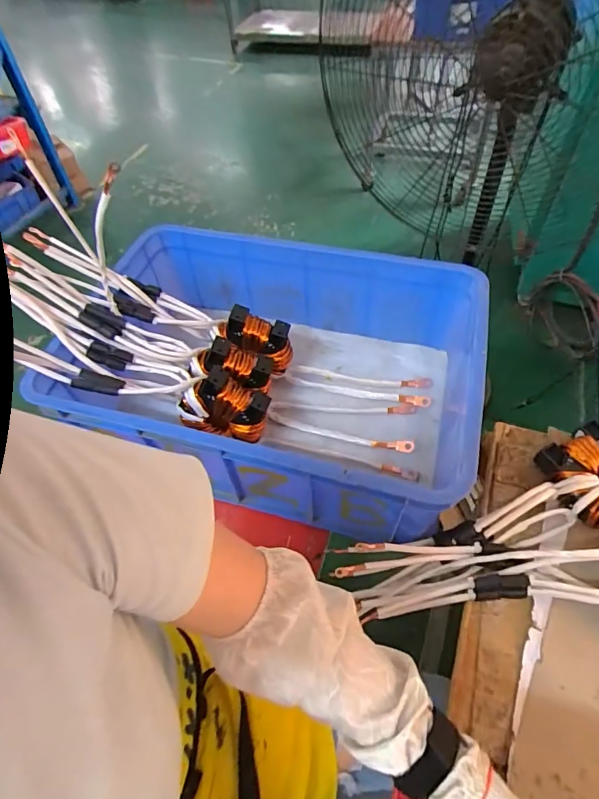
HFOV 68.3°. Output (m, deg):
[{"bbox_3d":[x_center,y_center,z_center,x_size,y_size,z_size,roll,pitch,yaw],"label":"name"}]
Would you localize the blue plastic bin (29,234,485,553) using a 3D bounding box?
[{"bbox_3d":[-0.046,-0.053,0.734,0.616,0.199,0.414,14,56,13],"label":"blue plastic bin"}]

